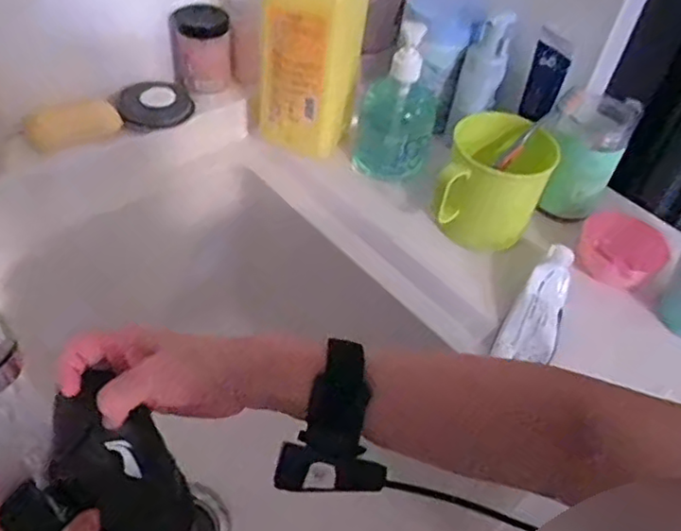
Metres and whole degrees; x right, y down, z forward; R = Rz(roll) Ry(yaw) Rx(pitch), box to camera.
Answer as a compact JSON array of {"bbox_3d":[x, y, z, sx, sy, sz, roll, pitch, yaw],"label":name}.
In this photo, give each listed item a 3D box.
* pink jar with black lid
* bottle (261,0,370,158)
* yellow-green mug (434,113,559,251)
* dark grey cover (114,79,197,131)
[{"bbox_3d":[-0.156,-0.243,0.727,0.063,0.086,0.053,-3,48,-11],"label":"pink jar with black lid"},{"bbox_3d":[-0.029,-0.226,0.681,0.095,0.246,0.066,19,47,9],"label":"bottle"},{"bbox_3d":[0.155,-0.083,0.657,0.097,0.111,0.096,19,47,9],"label":"yellow-green mug"},{"bbox_3d":[-0.203,-0.180,0.702,0.079,0.022,0.062,-9,49,-13],"label":"dark grey cover"}]

